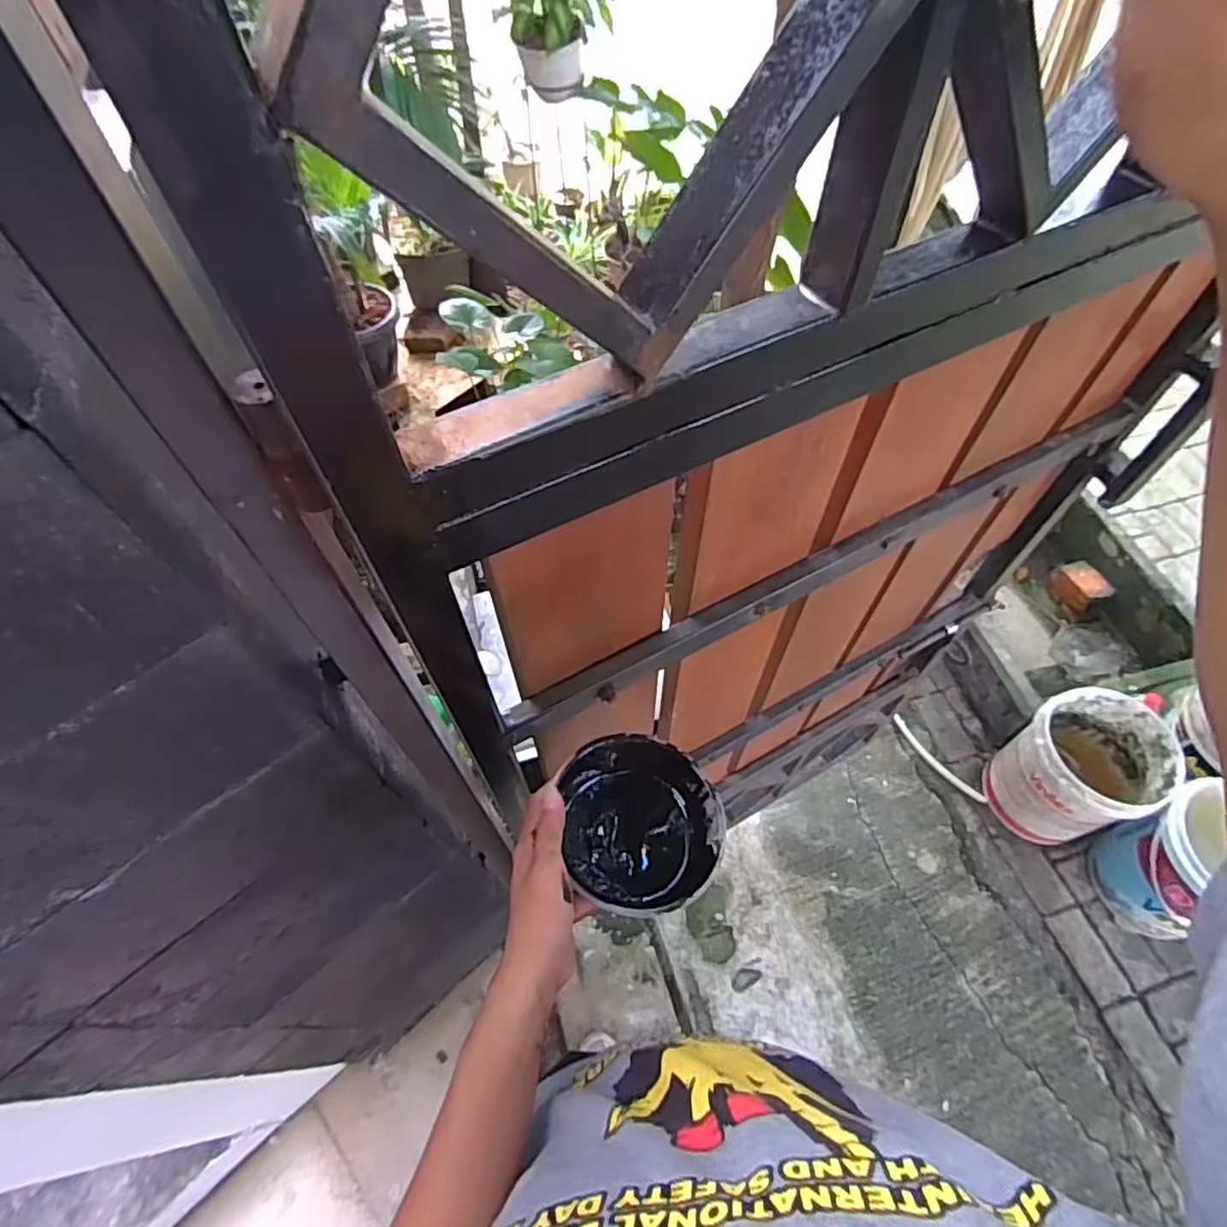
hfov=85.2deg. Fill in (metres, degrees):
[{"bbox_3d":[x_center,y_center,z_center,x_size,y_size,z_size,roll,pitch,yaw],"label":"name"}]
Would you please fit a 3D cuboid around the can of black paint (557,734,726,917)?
[{"bbox_3d":[0.024,0.174,0.558,0.127,0.072,0.130,-1,58,1],"label":"can of black paint"}]

